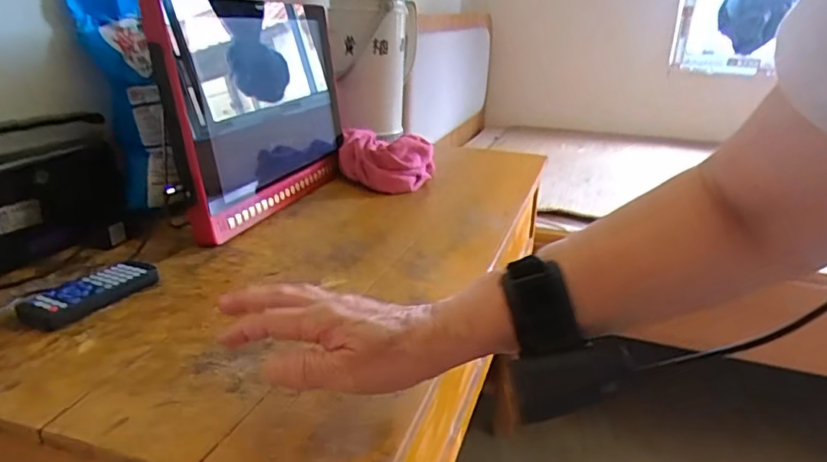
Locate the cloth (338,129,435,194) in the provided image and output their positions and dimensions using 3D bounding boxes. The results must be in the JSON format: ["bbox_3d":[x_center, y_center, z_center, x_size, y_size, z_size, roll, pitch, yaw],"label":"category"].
[{"bbox_3d":[-0.047,-0.118,0.927,0.156,0.078,0.147,1,20,-3],"label":"cloth"}]

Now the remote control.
[{"bbox_3d":[-0.295,0.057,0.513,0.050,0.021,0.111,12,22,24],"label":"remote control"}]

